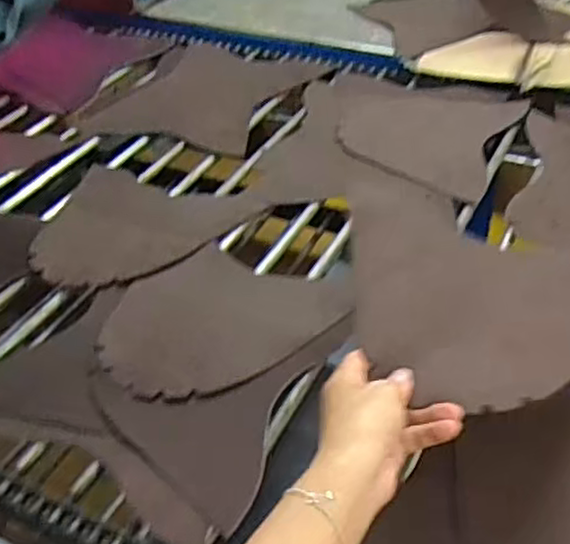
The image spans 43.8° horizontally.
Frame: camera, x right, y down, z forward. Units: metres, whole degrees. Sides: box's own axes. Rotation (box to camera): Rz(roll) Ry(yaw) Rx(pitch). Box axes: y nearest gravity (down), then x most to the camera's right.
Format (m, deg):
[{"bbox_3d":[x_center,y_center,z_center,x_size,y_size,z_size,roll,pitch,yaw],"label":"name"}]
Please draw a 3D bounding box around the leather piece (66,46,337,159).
[{"bbox_3d":[-0.116,-0.273,1.081,0.263,0.007,0.309,12,42,18],"label":"leather piece"}]

